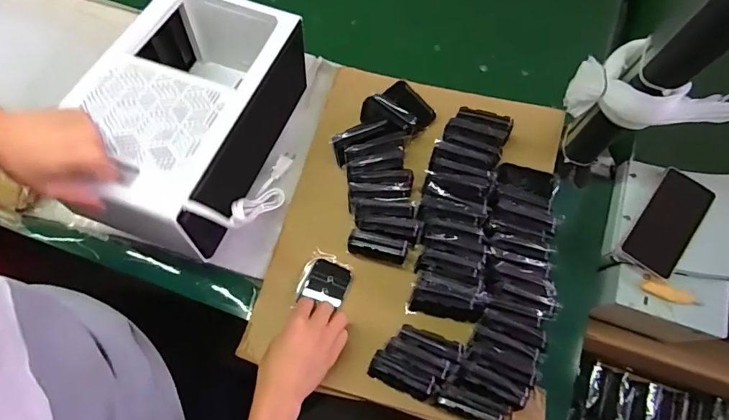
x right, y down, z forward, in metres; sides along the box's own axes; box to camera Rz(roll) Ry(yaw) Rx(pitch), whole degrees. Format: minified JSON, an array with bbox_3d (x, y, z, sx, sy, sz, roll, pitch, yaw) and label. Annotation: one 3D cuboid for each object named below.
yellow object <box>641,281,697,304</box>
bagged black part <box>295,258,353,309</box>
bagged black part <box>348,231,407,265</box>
[{"bbox_3d":[0.433,0.119,0.605,0.073,0.007,0.022,14,74,5],"label":"yellow object"},{"bbox_3d":[-0.056,0.102,0.617,0.069,0.015,0.062,16,74,6],"label":"bagged black part"},{"bbox_3d":[0.018,0.055,0.608,0.078,0.057,0.024,10,73,4],"label":"bagged black part"}]

